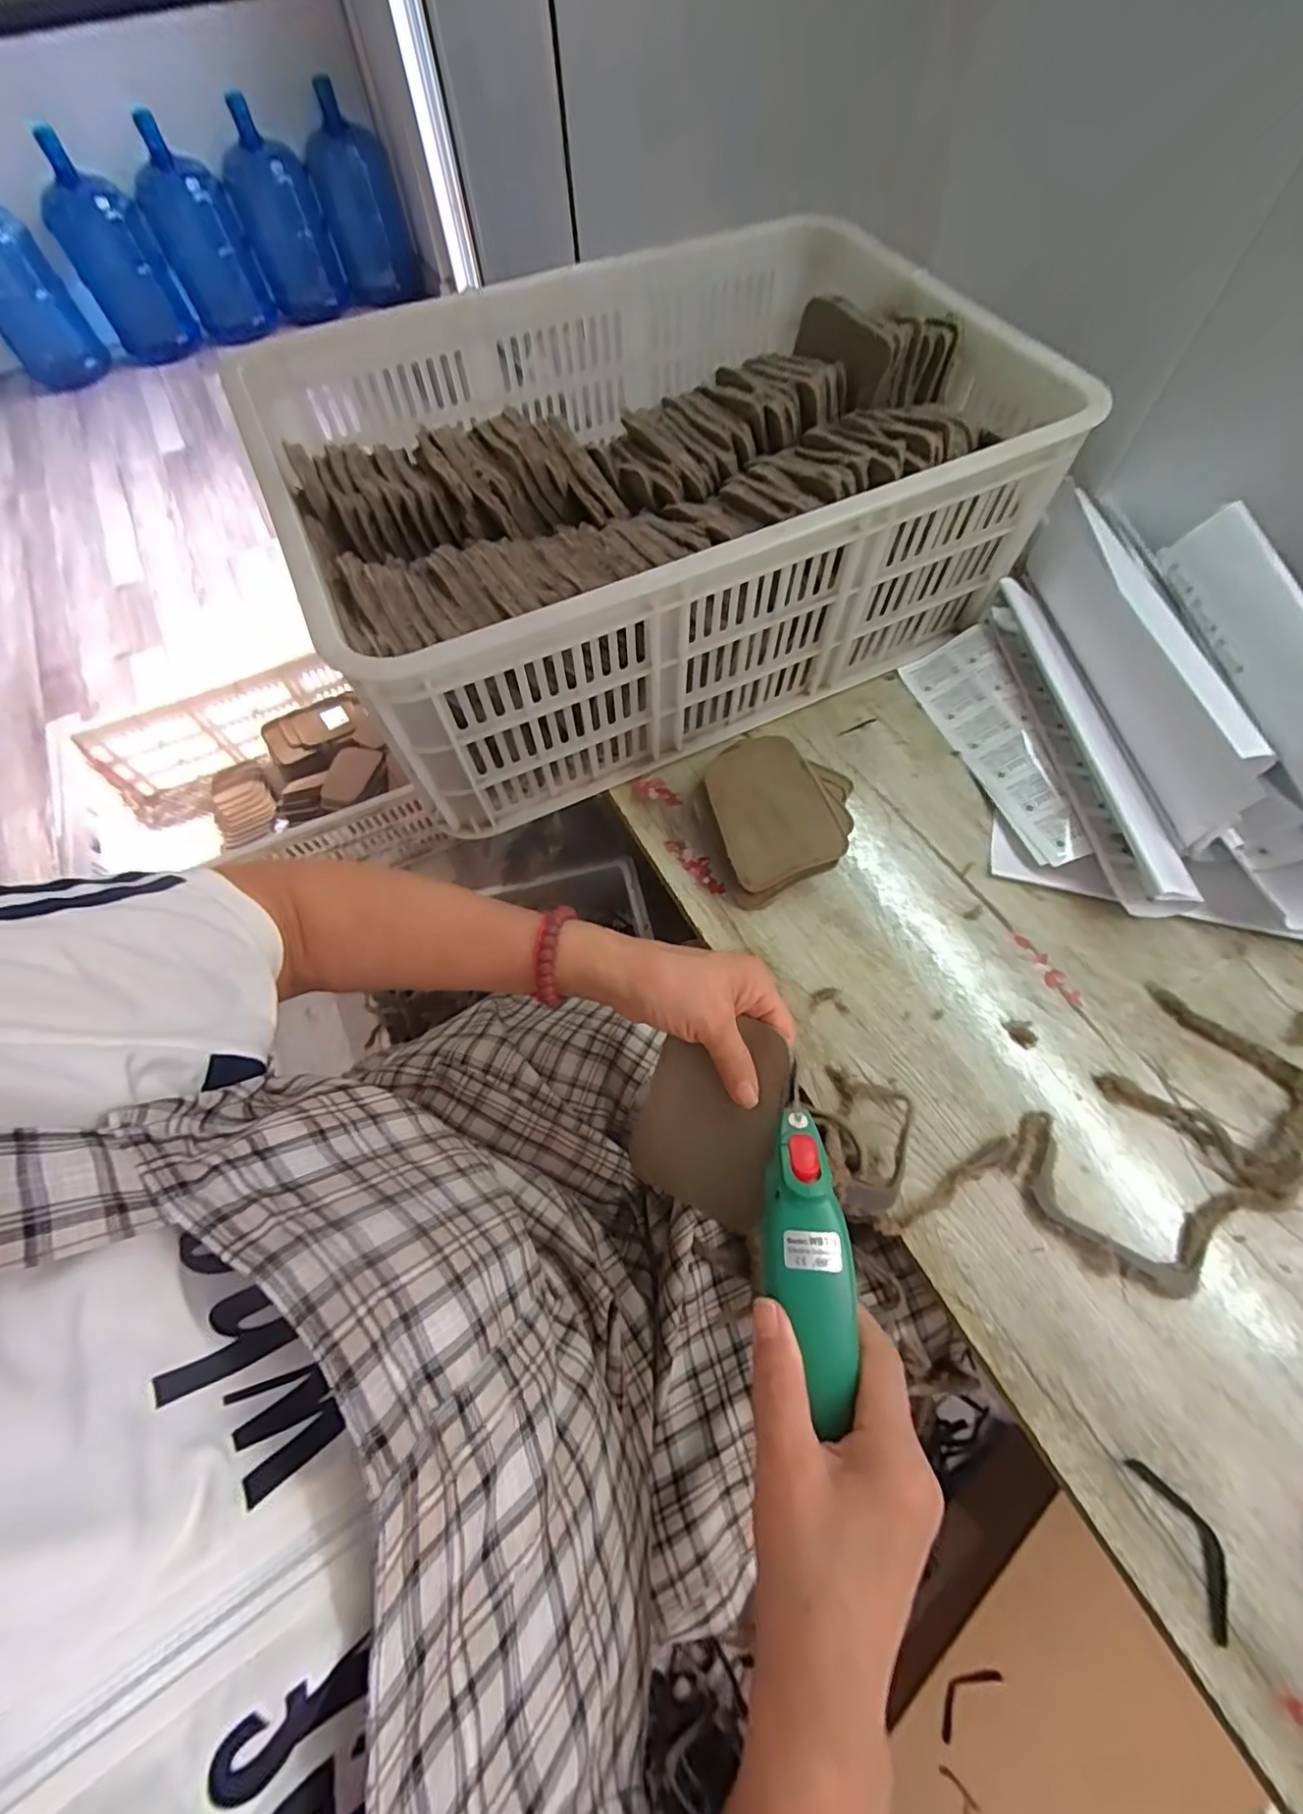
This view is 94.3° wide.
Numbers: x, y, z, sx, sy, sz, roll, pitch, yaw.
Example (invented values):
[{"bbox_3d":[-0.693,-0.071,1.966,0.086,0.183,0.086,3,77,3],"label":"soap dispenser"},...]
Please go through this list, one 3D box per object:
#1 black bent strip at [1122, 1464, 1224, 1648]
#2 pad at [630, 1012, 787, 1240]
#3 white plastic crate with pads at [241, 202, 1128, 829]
[{"bbox_3d":[0.286,0.335,0.321,0.025,0.005,0.075,-17,65,-6],"label":"black bent strip"},{"bbox_3d":[0.033,0.122,0.354,0.082,0.004,0.106,10,83,25],"label":"pad"},{"bbox_3d":[-0.001,-0.387,0.567,0.585,0.198,0.448,-25,67,-10],"label":"white plastic crate with pads"}]

